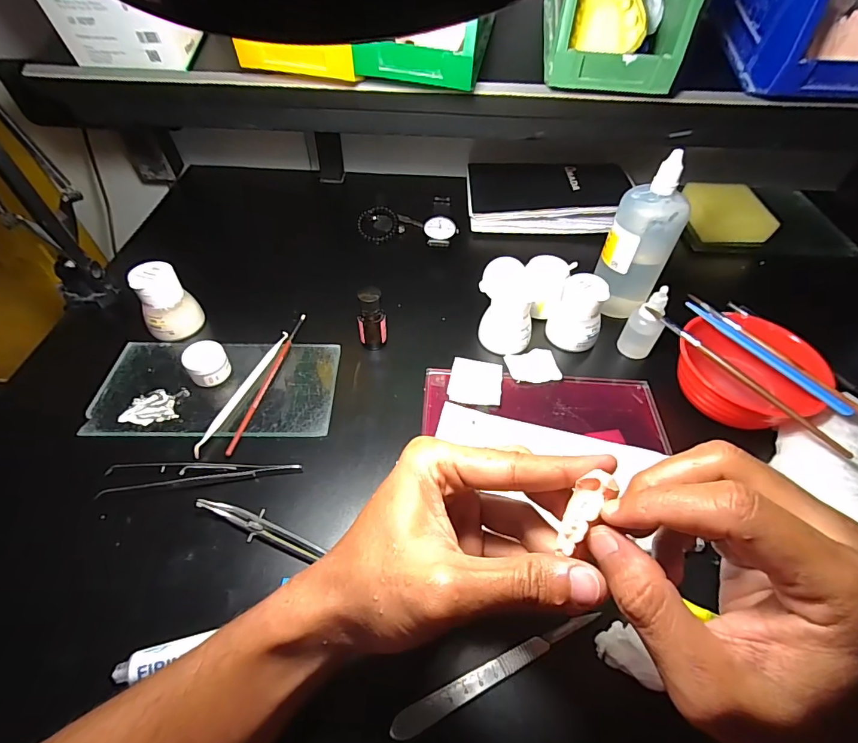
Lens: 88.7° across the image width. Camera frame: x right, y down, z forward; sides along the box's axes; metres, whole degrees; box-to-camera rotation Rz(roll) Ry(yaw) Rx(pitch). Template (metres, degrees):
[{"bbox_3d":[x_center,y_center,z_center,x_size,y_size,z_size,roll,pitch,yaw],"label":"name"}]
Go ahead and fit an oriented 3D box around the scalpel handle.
[{"bbox_3d":[0.041,0.175,0.259,0.133,0.005,0.012,-20,53,-17],"label":"scalpel handle"}]

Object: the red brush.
[{"bbox_3d":[-0.142,0.005,0.391,0.008,0.005,0.158,9,51,6],"label":"red brush"}]

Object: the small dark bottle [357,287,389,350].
[{"bbox_3d":[-0.053,-0.045,0.411,0.020,0.059,0.020,30,56,22],"label":"small dark bottle"}]

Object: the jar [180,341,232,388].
[{"bbox_3d":[-0.192,-0.006,0.382,0.033,0.032,0.029,-31,57,-24],"label":"jar"}]

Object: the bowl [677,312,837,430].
[{"bbox_3d":[0.259,-0.004,0.363,0.102,0.044,0.086,26,54,19],"label":"bowl"}]

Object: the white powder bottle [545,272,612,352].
[{"bbox_3d":[0.144,-0.058,0.420,0.047,0.056,0.045,17,52,13],"label":"white powder bottle"}]

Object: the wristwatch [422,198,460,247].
[{"bbox_3d":[0.015,-0.196,0.551,0.040,0.025,0.126,2,50,1],"label":"wristwatch"}]

